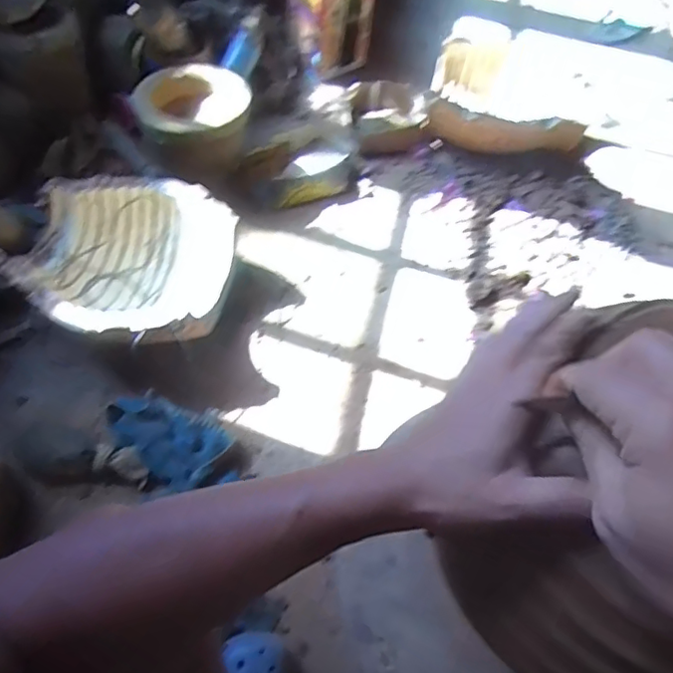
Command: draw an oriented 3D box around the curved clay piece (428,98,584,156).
[{"bbox_3d":[0.362,-0.437,1.293,0.332,0.128,0.071,16,56,7],"label":"curved clay piece"}]

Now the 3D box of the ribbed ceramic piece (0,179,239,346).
[{"bbox_3d":[-0.367,-0.108,1.032,0.348,0.180,0.330,2,56,-3],"label":"ribbed ceramic piece"}]

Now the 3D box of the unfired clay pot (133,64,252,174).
[{"bbox_3d":[-0.288,-0.444,1.194,0.220,0.161,0.199,-9,57,-10],"label":"unfired clay pot"}]

